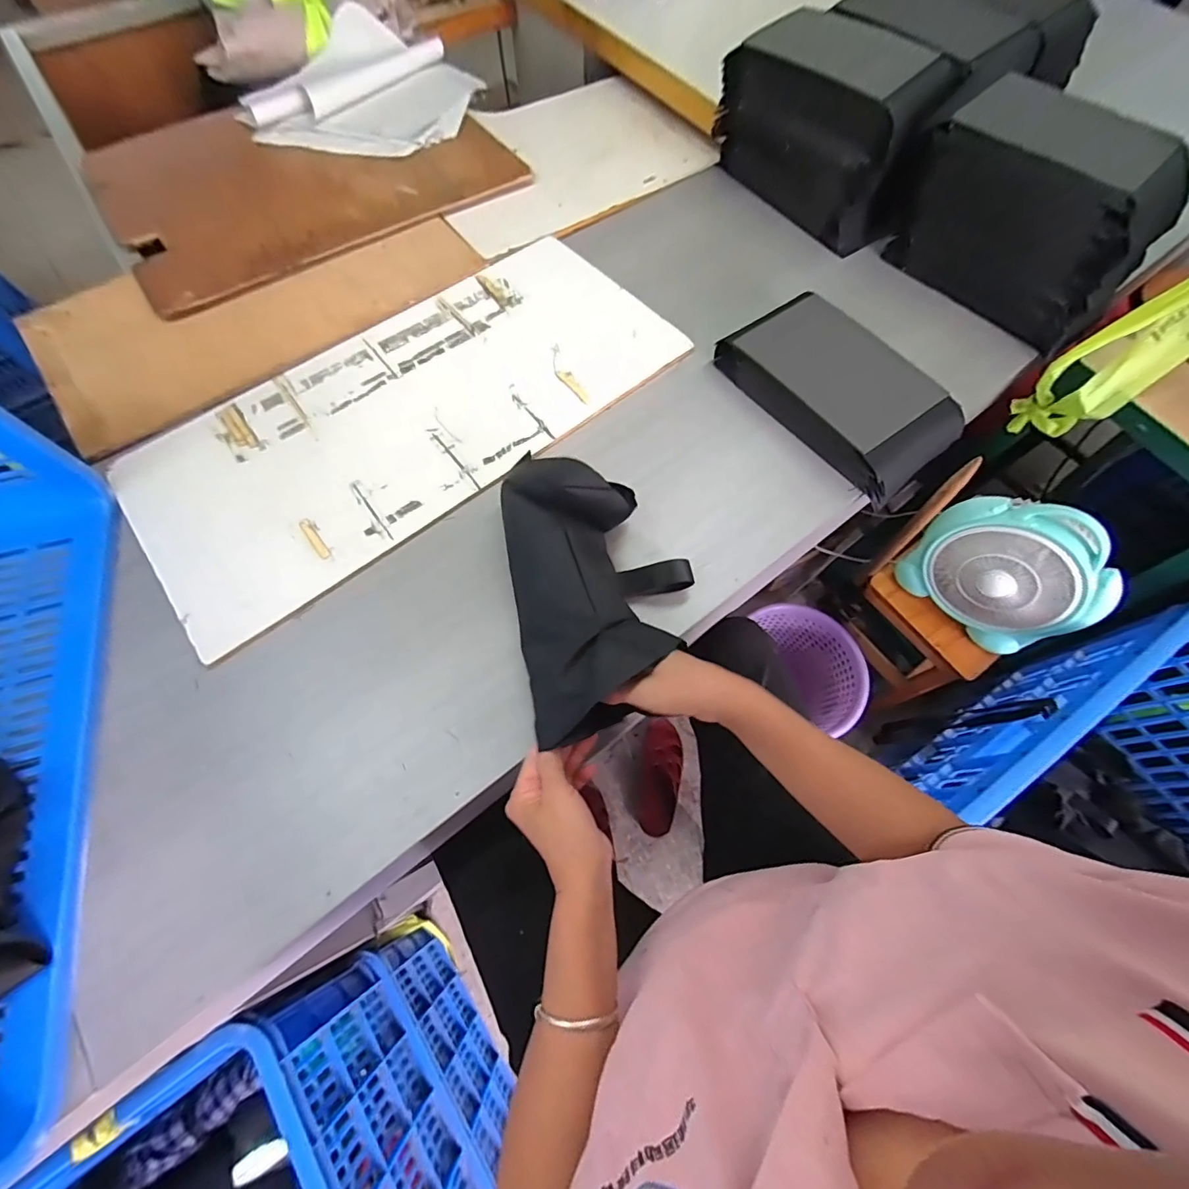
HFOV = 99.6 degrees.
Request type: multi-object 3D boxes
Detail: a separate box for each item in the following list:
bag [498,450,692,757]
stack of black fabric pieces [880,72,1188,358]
[{"bbox_3d":[0.016,0.006,0.472,0.179,0.096,0.218,-11,68,-7],"label":"bag"},{"bbox_3d":[0.573,-0.502,0.669,0.159,0.174,0.297,-38,74,-17],"label":"stack of black fabric pieces"}]

